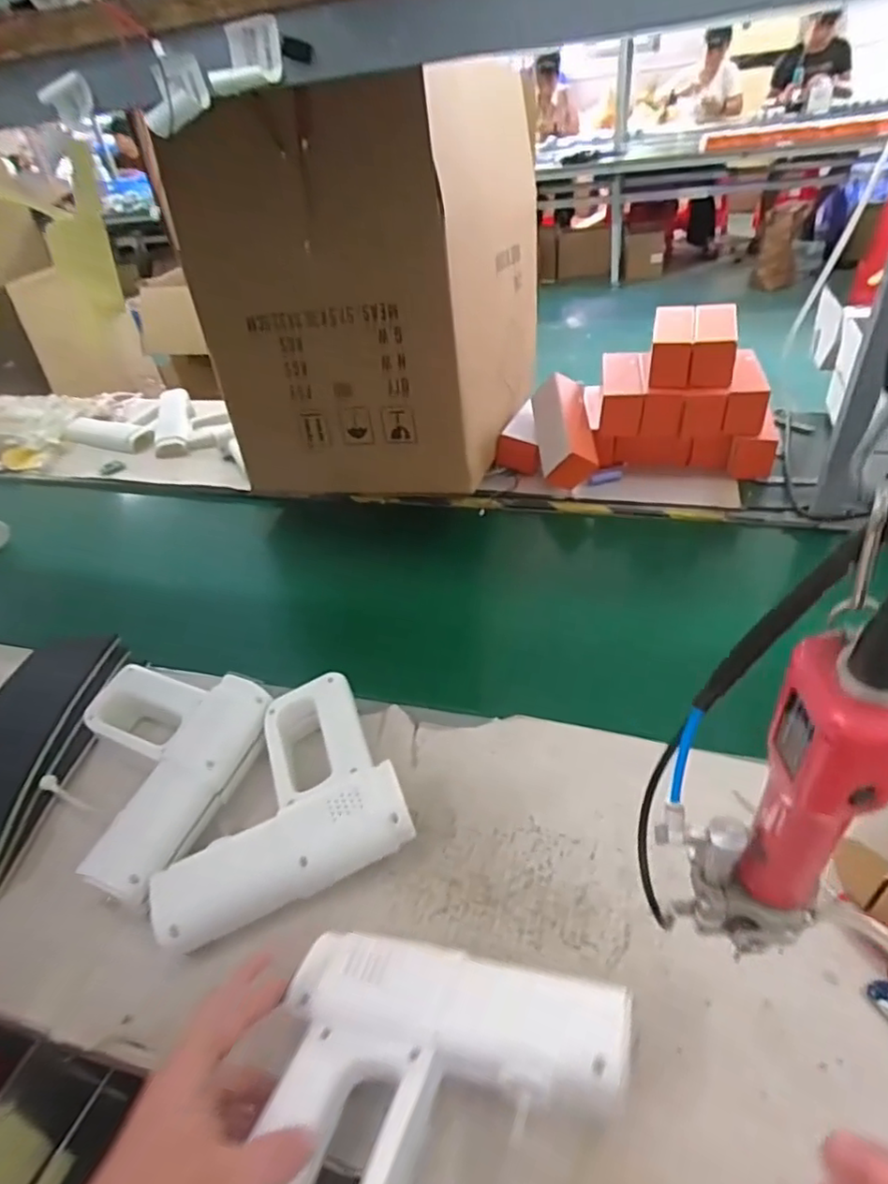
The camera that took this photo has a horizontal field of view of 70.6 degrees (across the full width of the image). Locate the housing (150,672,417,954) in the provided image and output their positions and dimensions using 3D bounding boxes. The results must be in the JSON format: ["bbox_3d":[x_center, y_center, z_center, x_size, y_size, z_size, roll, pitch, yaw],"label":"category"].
[{"bbox_3d":[-0.154,0.179,0.554,0.204,0.048,0.181,-21,41,-15],"label":"housing"}]

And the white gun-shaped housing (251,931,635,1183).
[{"bbox_3d":[-0.006,0.291,0.344,0.202,0.042,0.175,3,41,13],"label":"white gun-shaped housing"}]

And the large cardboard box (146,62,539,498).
[{"bbox_3d":[-0.080,-0.507,1.026,0.387,0.464,0.545,8,42,18],"label":"large cardboard box"}]

